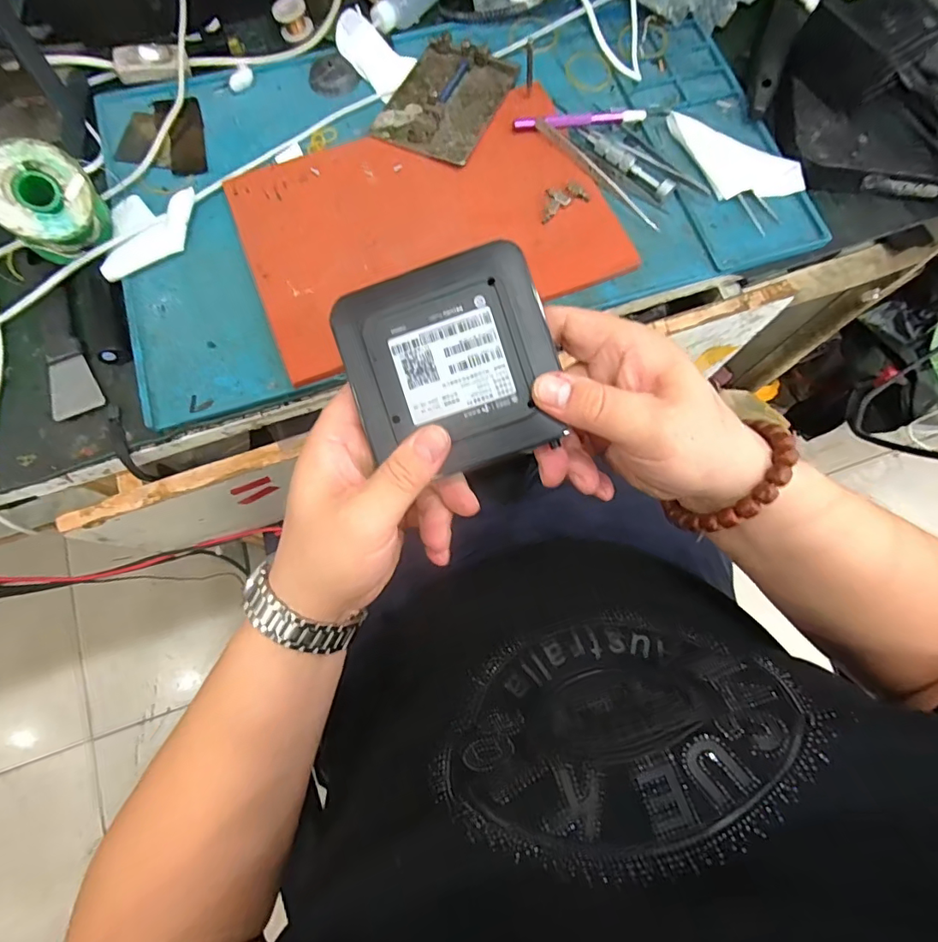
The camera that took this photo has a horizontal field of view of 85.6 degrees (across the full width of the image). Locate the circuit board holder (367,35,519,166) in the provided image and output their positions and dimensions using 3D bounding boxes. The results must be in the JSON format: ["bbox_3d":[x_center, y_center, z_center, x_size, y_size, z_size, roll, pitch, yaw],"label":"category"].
[{"bbox_3d":[-0.019,-0.321,0.433,0.092,0.014,0.128,24,72,8],"label":"circuit board holder"}]

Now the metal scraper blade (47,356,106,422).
[{"bbox_3d":[-0.290,-0.063,0.370,0.034,0.004,0.047,-24,76,-7],"label":"metal scraper blade"}]

